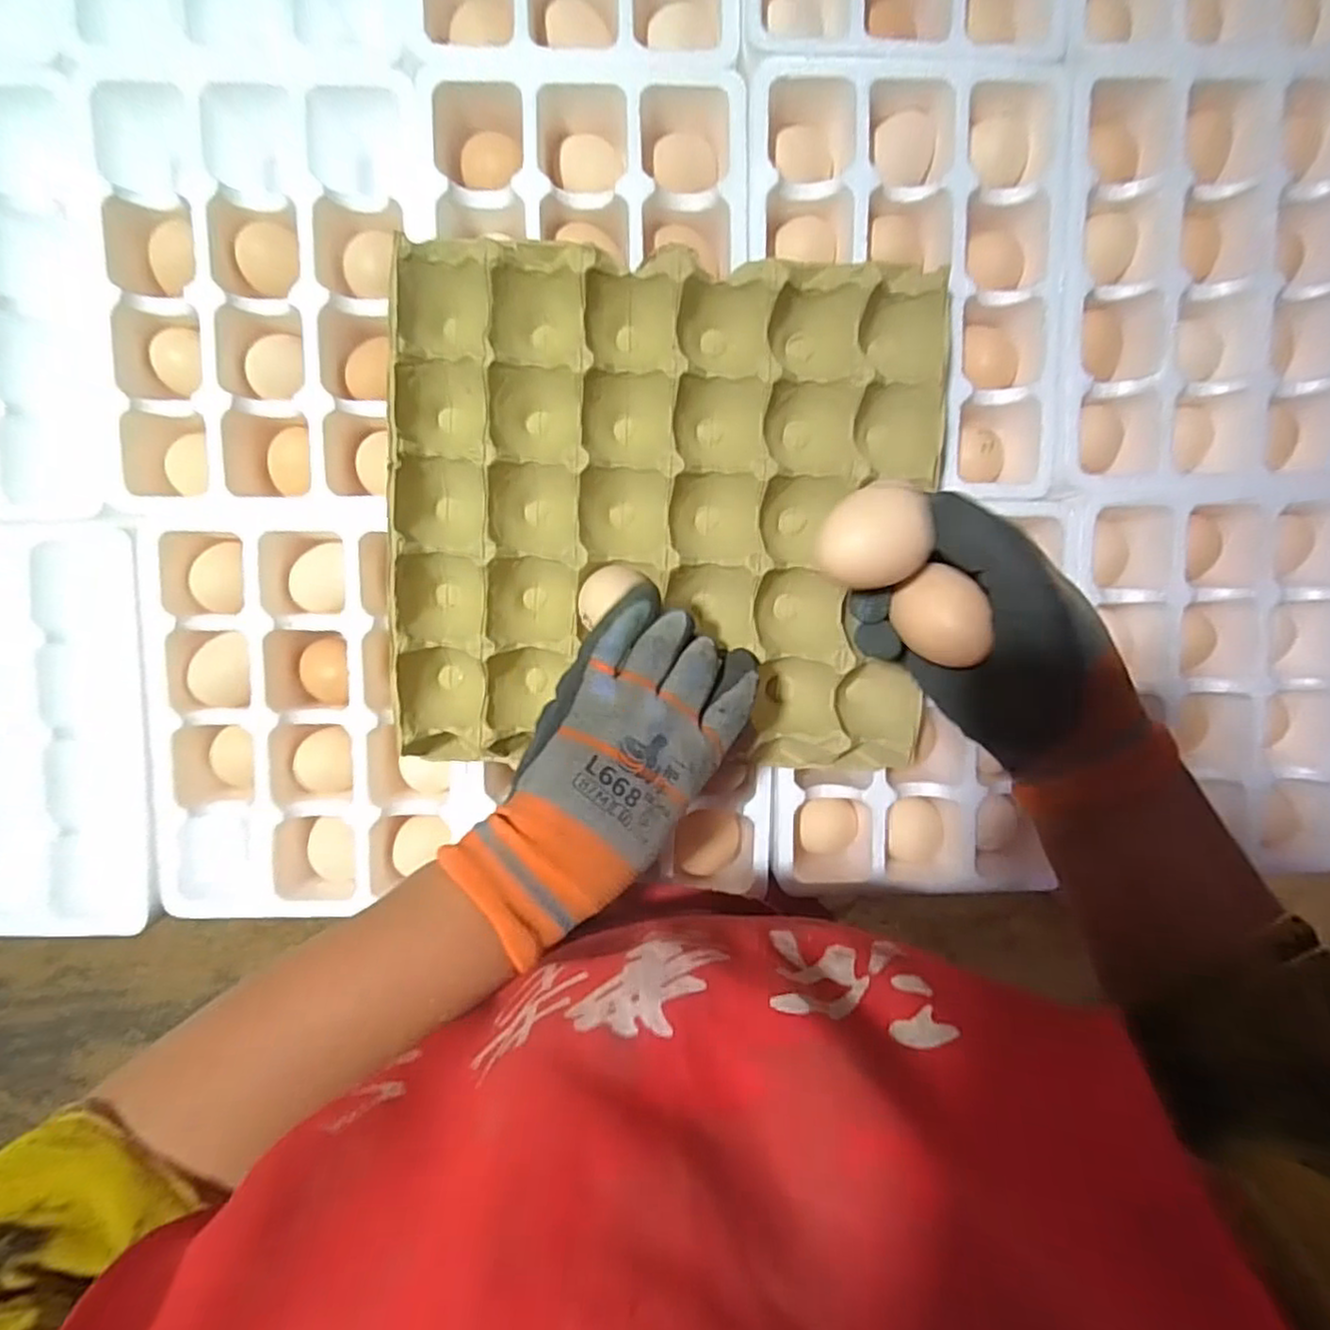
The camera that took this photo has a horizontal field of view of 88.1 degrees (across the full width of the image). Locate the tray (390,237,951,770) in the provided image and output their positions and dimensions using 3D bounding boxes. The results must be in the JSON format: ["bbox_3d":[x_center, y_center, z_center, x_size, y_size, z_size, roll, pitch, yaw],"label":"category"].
[{"bbox_3d":[0.001,-0.081,0.385,0.286,0.047,0.268,2,95,-4],"label":"tray"}]

